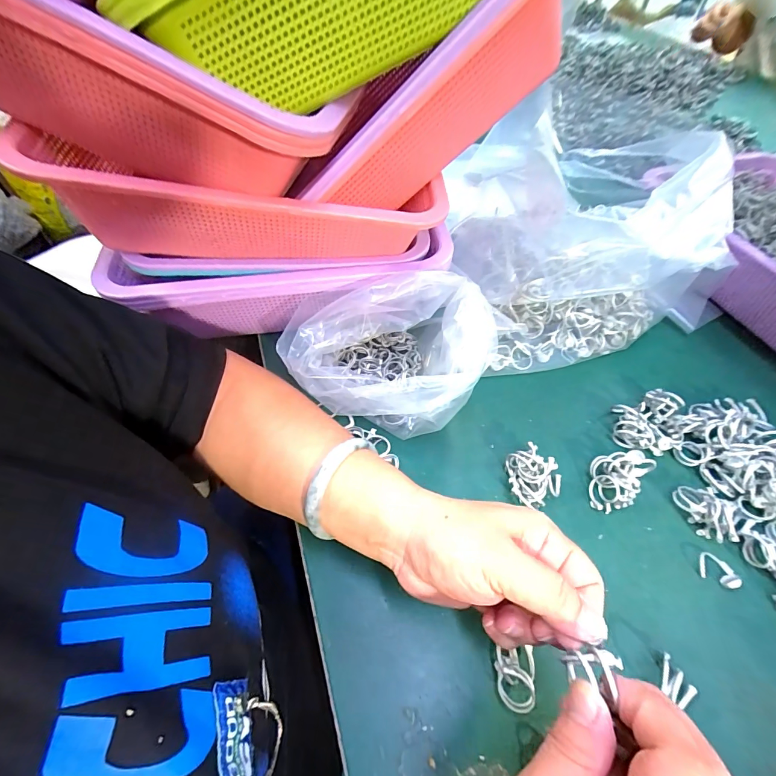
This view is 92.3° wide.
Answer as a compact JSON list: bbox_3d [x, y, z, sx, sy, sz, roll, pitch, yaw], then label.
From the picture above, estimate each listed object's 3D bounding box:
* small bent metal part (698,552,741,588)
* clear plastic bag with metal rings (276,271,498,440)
[{"bbox_3d":[0.234,0.128,0.262,0.022,0.008,0.019,27,58,17],"label":"small bent metal part"},{"bbox_3d":[-0.005,-0.039,0.319,0.152,0.107,0.123,11,55,6],"label":"clear plastic bag with metal rings"}]

